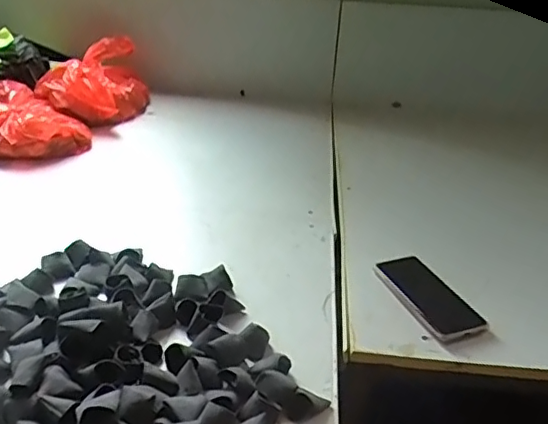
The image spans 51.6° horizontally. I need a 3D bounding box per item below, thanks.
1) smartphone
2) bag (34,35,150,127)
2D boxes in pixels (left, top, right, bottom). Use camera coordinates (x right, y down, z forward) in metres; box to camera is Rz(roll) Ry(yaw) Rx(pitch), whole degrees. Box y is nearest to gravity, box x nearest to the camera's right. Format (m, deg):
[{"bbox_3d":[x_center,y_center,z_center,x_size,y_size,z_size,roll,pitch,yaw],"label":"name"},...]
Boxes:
[{"bbox_3d":[0.194,0.106,0.723,0.067,0.013,0.151,-21,42,-15],"label":"smartphone"},{"bbox_3d":[-0.376,-0.268,1.186,0.221,0.122,0.183,-4,32,-13],"label":"bag"}]

